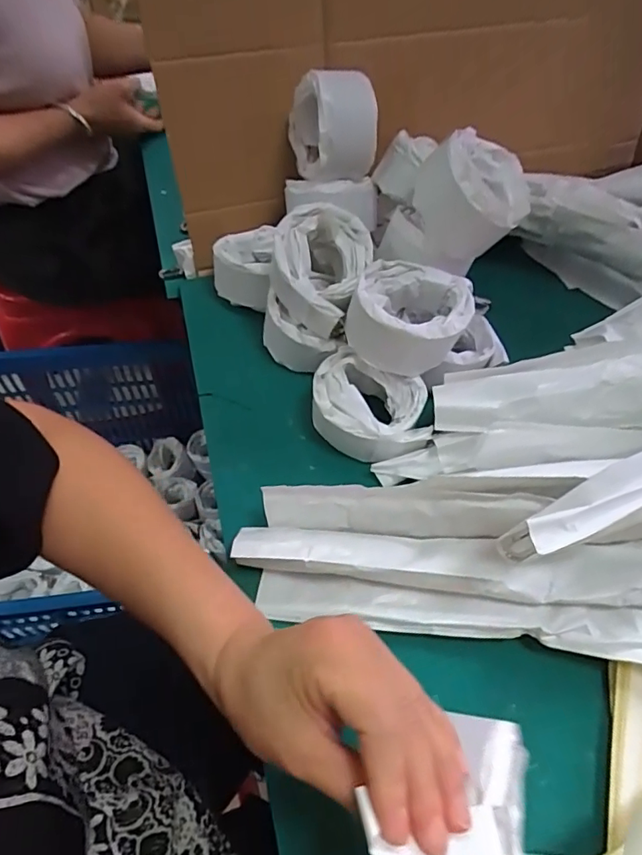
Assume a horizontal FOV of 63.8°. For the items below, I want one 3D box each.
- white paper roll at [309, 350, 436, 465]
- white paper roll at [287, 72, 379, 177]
[{"bbox_3d":[0.044,-0.013,0.450,0.107,0.054,0.076,19,55,11],"label":"white paper roll"},{"bbox_3d":[0.010,-0.280,0.477,0.071,0.083,0.076,1,54,-1],"label":"white paper roll"}]

